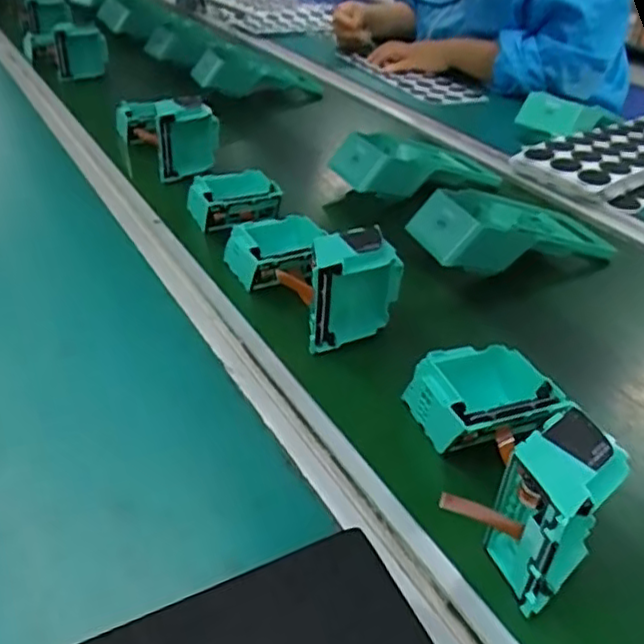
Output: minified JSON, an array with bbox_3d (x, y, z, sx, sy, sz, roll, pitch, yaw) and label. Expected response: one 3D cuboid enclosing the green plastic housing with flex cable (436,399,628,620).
[{"bbox_3d":[0.107,0.088,0.328,0.070,0.074,0.058,-25,44,-34],"label":"green plastic housing with flex cable"}]

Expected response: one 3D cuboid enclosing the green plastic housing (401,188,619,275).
[{"bbox_3d":[0.177,-0.090,0.607,0.193,0.052,0.094,-9,37,-16],"label":"green plastic housing"}]

